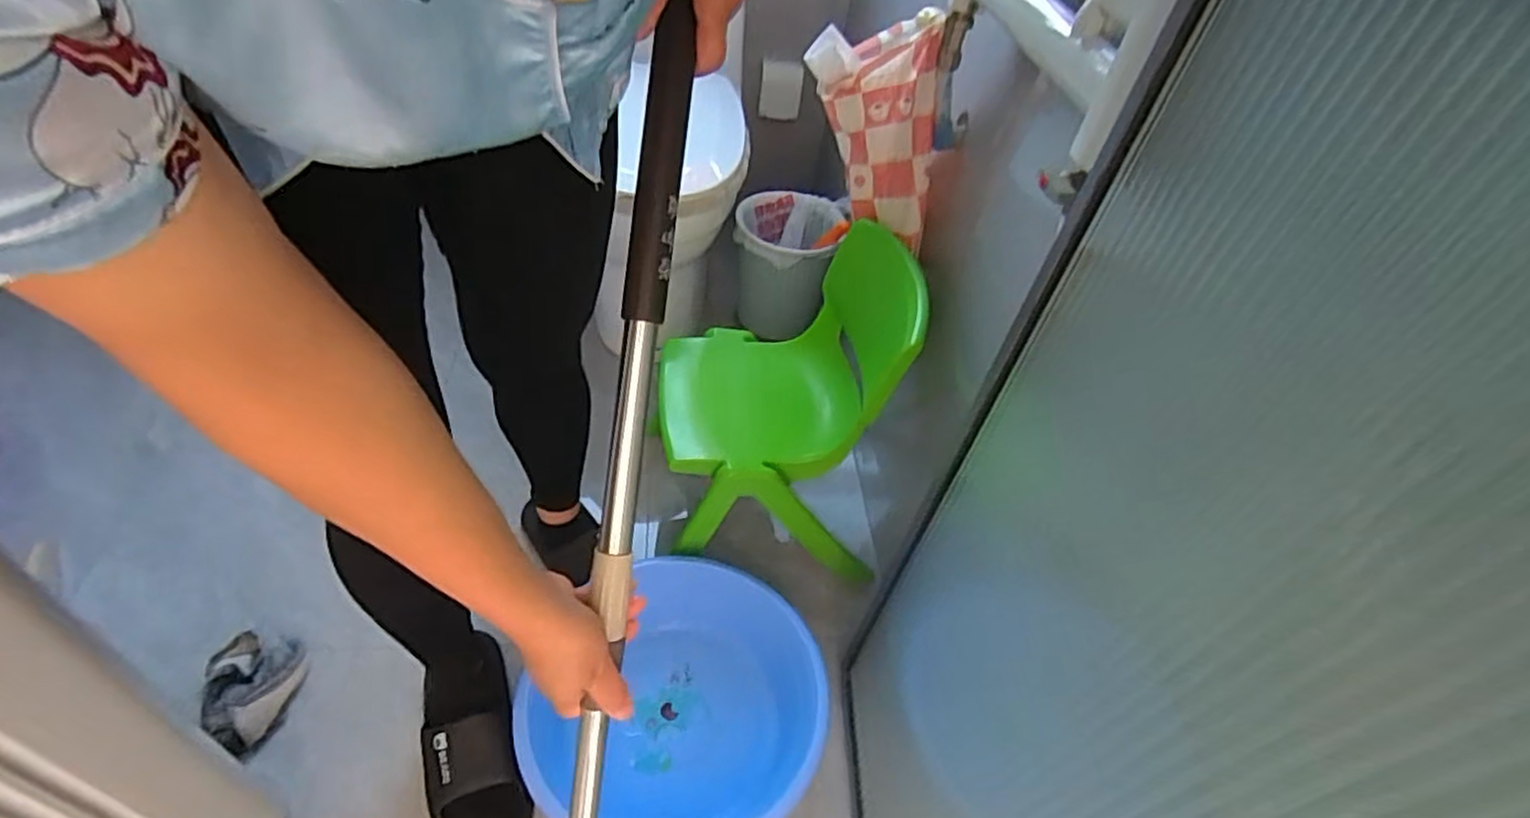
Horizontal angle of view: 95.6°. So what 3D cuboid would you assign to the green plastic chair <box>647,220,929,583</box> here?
[{"bbox_3d":[0.021,-0.029,1.053,0.336,0.411,0.392,13,46,2],"label":"green plastic chair"}]

